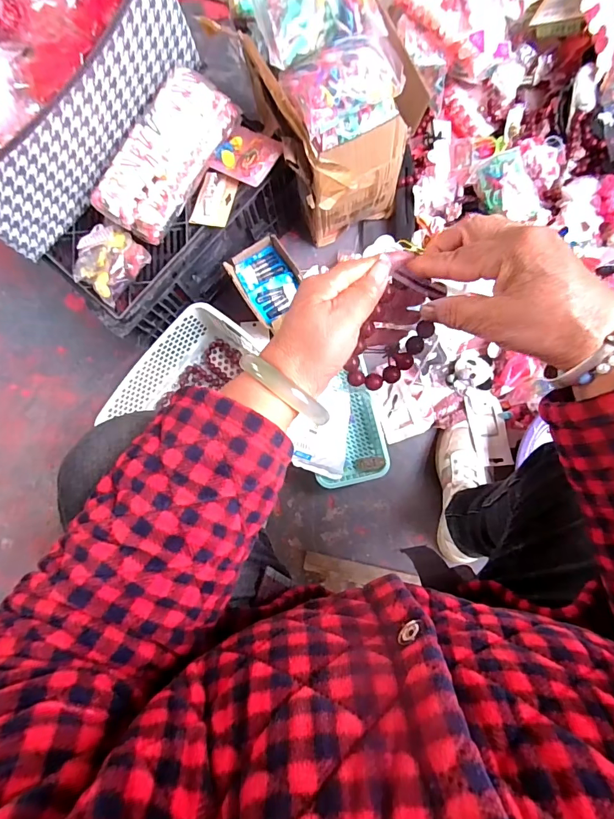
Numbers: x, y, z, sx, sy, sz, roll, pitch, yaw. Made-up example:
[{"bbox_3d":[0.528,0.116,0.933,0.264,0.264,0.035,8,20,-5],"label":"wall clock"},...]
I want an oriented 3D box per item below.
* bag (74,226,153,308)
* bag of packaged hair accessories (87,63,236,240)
[{"bbox_3d":[-0.292,-0.218,0.614,0.108,0.050,0.099,38,89,6],"label":"bag"},{"bbox_3d":[-0.200,-0.355,0.590,0.095,0.073,0.230,33,88,6],"label":"bag of packaged hair accessories"}]

